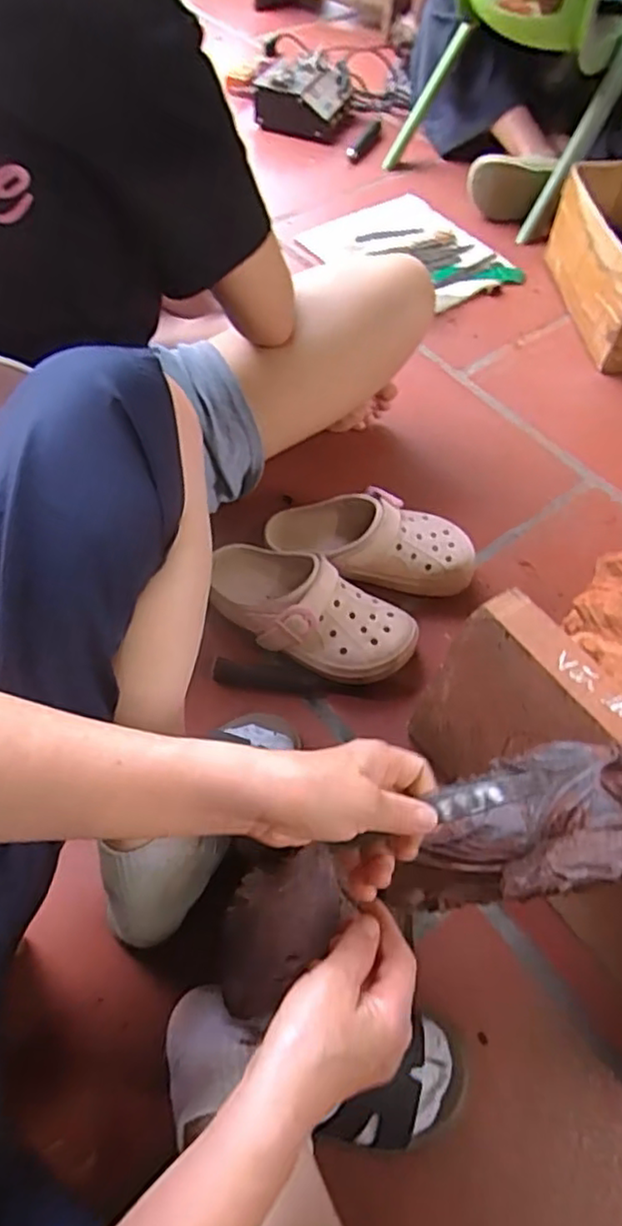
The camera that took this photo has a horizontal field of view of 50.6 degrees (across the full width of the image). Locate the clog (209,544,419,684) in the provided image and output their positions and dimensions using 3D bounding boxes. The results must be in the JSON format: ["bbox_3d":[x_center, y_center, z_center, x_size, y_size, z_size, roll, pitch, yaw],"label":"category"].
[{"bbox_3d":[-0.009,-0.007,0.716,0.245,0.083,0.106,27,59,13],"label":"clog"}]

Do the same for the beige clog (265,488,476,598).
[{"bbox_3d":[0.068,-0.084,0.775,0.241,0.087,0.099,7,57,0],"label":"beige clog"}]

